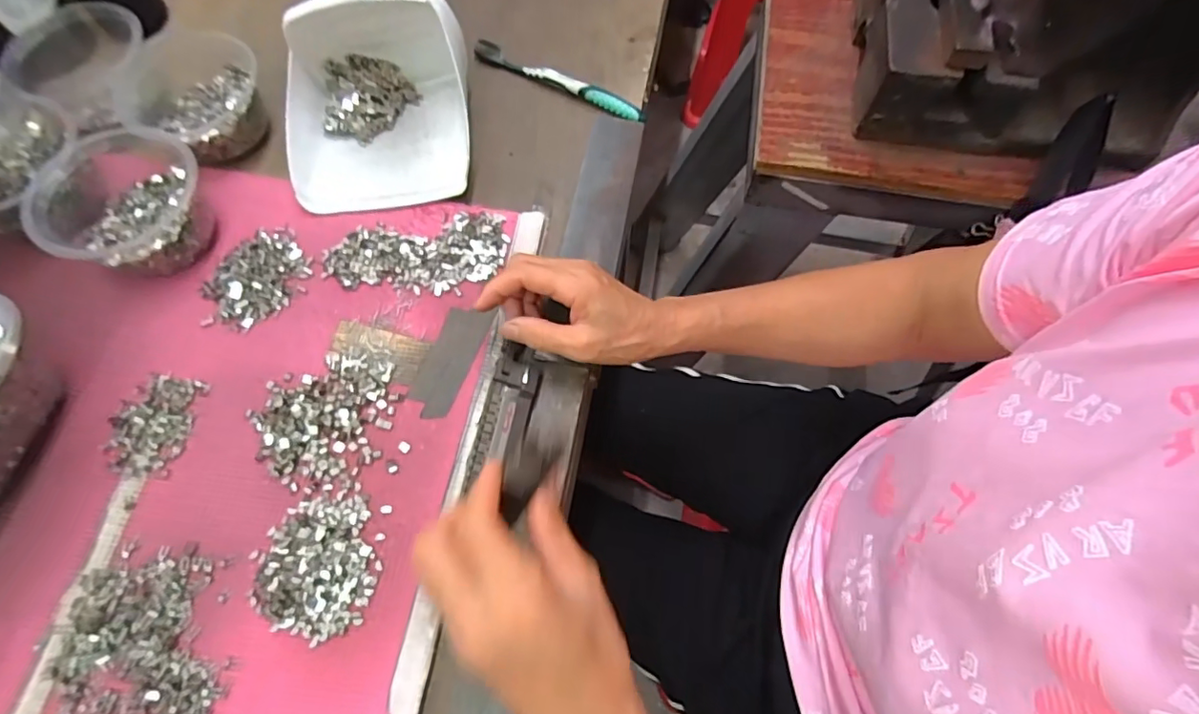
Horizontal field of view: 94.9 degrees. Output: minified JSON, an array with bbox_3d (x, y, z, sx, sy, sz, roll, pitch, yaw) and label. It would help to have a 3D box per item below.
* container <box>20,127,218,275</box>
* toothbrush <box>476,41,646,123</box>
[{"bbox_3d":[-0.366,-0.120,0.427,0.109,0.064,0.109,1,68,-2],"label":"container"},{"bbox_3d":[-0.040,-0.264,0.527,0.181,0.019,0.014,27,69,9],"label":"toothbrush"}]

